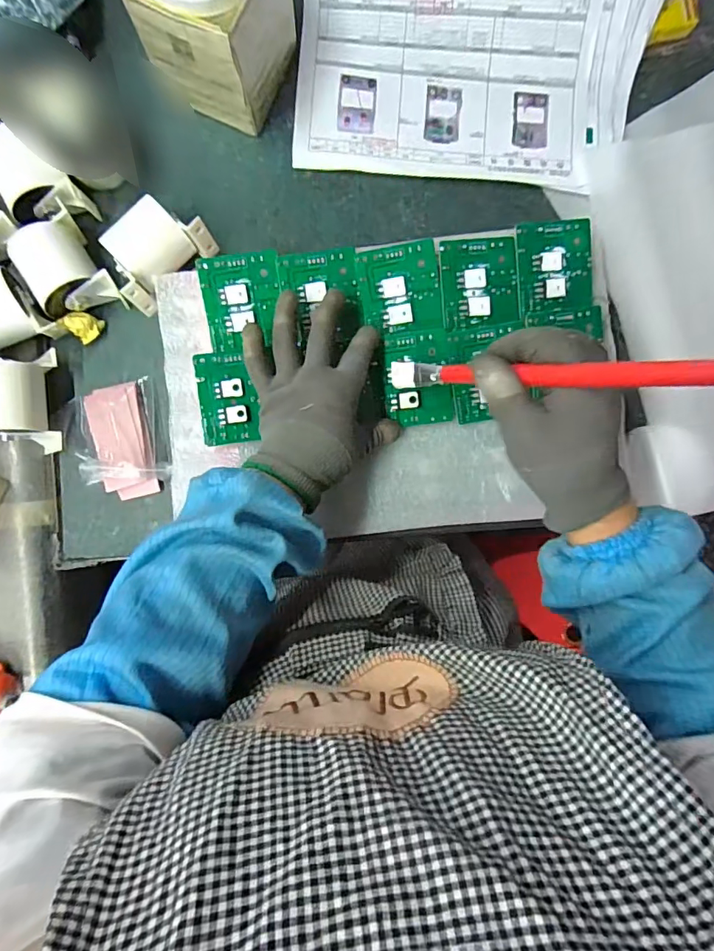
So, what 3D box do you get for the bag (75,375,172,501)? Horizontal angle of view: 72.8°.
[{"bbox_3d":[-0.228,-0.033,0.455,0.078,0.033,0.109,-16,87,-7],"label":"bag"}]

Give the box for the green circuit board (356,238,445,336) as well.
[{"bbox_3d":[0.039,-0.167,0.434,0.069,0.006,0.077,-8,98,3],"label":"green circuit board"}]

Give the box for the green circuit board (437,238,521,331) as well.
[{"bbox_3d":[0.112,-0.175,0.439,0.071,0.005,0.078,-8,97,-5],"label":"green circuit board"}]

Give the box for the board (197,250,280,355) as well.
[{"bbox_3d":[-0.105,-0.157,0.442,0.069,0.005,0.086,-5,101,-4],"label":"board"}]

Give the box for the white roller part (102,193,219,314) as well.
[{"bbox_3d":[-0.189,-0.208,0.458,0.064,0.058,0.097,44,89,0],"label":"white roller part"}]

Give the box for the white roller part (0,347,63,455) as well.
[{"bbox_3d":[-0.311,-0.069,0.445,0.068,0.058,0.093,-1,89,-1],"label":"white roller part"}]

